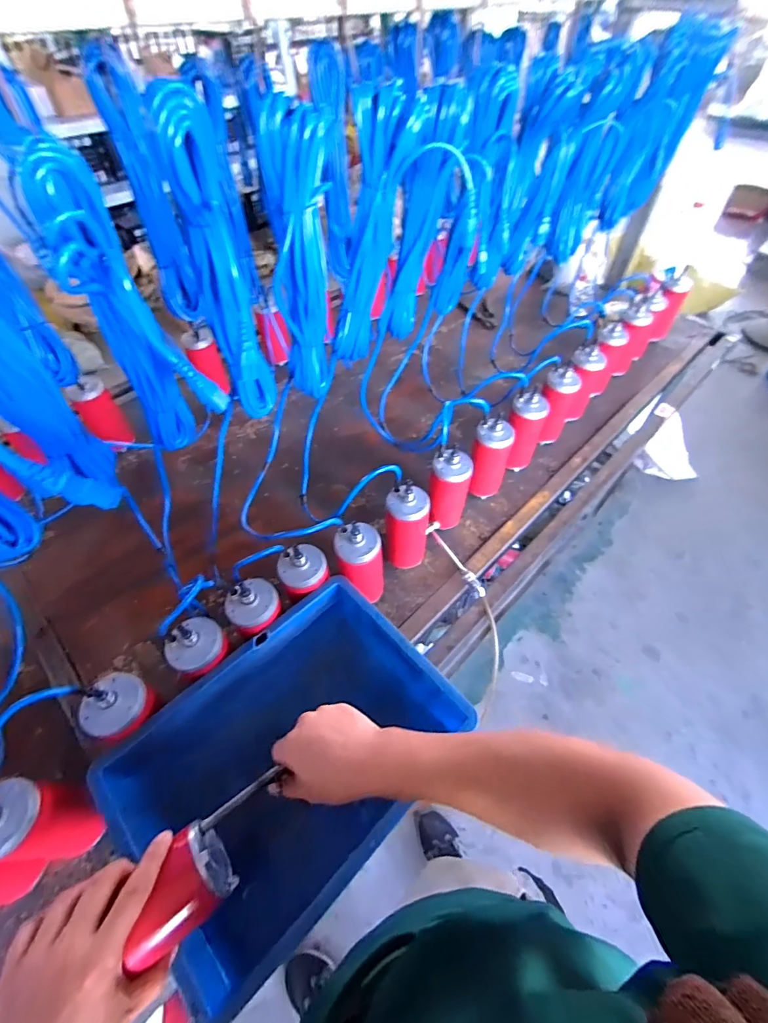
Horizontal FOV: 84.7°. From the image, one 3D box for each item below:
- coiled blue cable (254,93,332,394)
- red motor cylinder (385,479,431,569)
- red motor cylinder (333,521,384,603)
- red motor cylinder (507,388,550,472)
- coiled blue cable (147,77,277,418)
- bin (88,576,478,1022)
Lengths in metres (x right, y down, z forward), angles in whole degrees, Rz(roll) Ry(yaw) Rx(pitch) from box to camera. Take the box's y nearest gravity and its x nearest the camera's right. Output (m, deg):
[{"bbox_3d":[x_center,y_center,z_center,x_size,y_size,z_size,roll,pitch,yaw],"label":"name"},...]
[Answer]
[{"bbox_3d":[-0.105,-0.326,0.580,0.075,0.337,0.085,9,53,7],"label":"coiled blue cable"},{"bbox_3d":[0.043,0.036,0.788,0.077,0.184,0.066,0,53,1],"label":"red motor cylinder"},{"bbox_3d":[-0.042,0.104,0.742,0.082,0.190,0.079,-4,53,-3],"label":"red motor cylinder"},{"bbox_3d":[0.314,-0.172,0.954,0.079,0.193,0.083,17,55,13],"label":"red motor cylinder"},{"bbox_3d":[-0.189,-0.258,0.503,0.064,0.342,0.070,-15,54,-11],"label":"coiled blue cable"},{"bbox_3d":[-0.118,0.337,0.593,0.295,0.164,0.401,38,62,25],"label":"bin"}]

